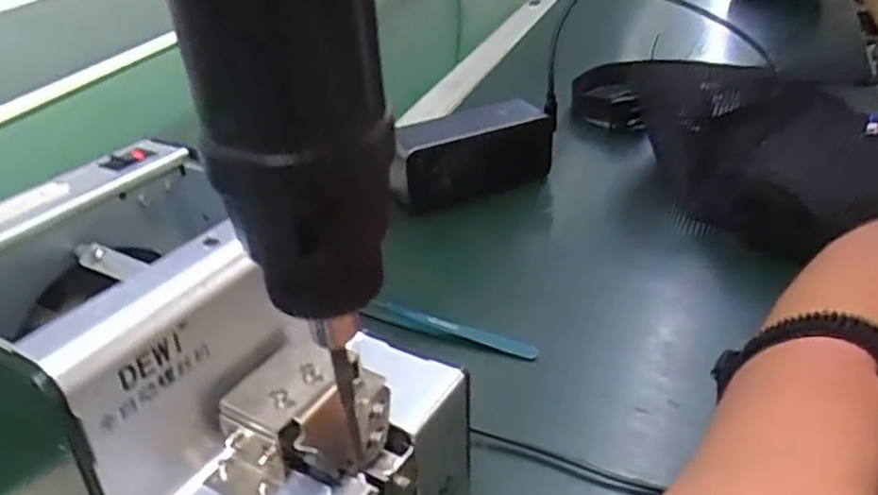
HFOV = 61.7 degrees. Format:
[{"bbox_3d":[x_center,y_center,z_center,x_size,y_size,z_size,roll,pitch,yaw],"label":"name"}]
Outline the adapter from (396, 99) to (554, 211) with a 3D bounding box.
[{"bbox_3d":[0.029,-0.075,0.580,0.133,0.058,0.052,-16,35,-20],"label":"adapter"}]

